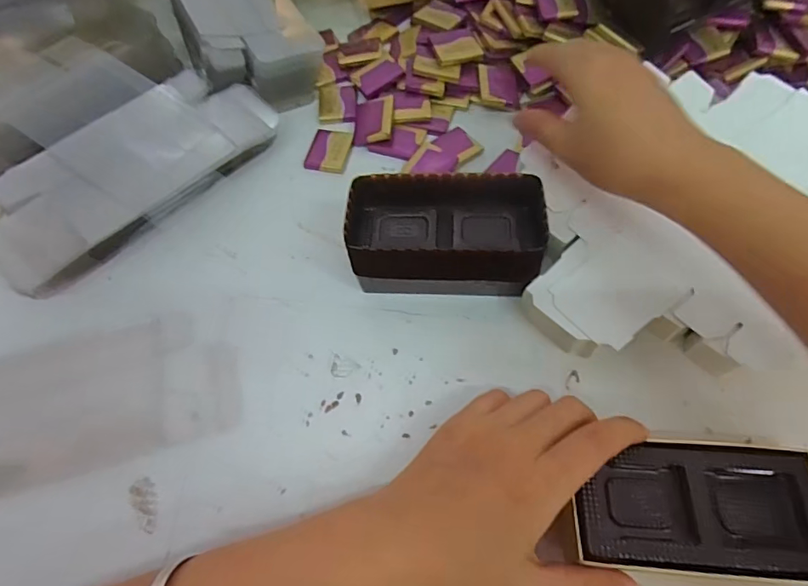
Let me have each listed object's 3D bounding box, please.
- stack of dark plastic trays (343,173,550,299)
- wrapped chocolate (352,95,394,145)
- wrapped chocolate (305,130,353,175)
[{"bbox_3d":[0.025,-0.034,0.299,0.117,0.052,0.062,3,61,4],"label":"stack of dark plastic trays"},{"bbox_3d":[-0.024,-0.136,0.378,0.032,0.010,0.041,-8,65,24],"label":"wrapped chocolate"},{"bbox_3d":[-0.059,-0.113,0.372,0.033,0.005,0.039,7,61,7],"label":"wrapped chocolate"}]

